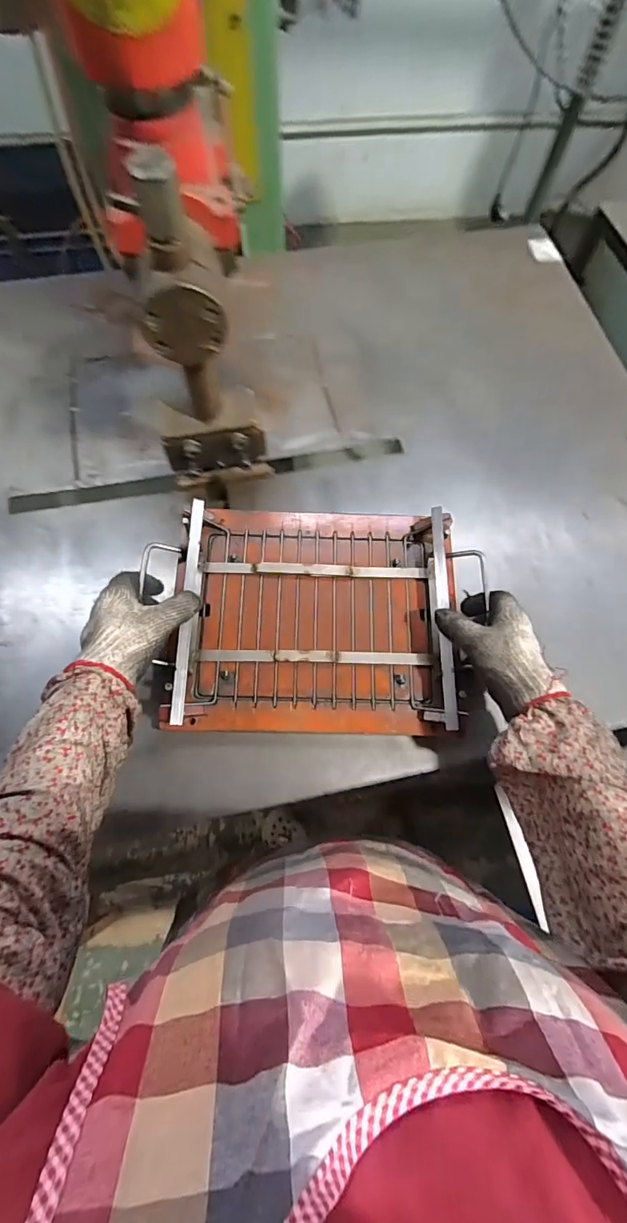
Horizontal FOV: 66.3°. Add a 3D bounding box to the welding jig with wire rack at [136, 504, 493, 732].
[{"bbox_3d":[0.003,0.000,0.508,0.293,0.045,0.244,1,70,1],"label":"welding jig with wire rack"}]

